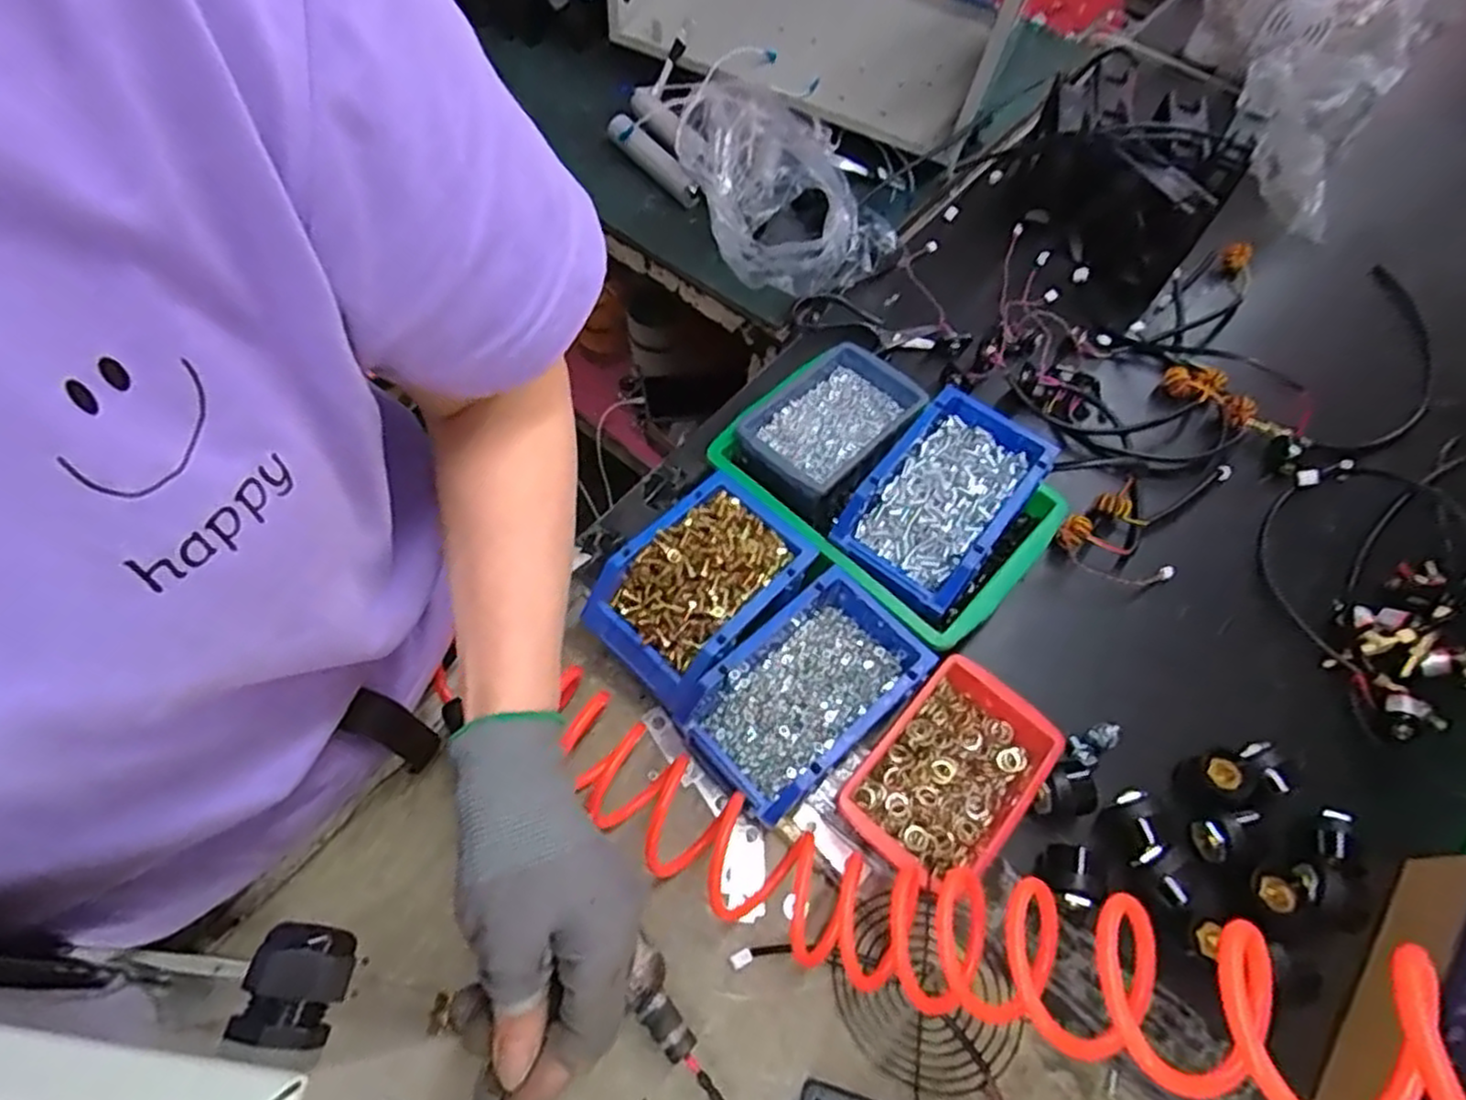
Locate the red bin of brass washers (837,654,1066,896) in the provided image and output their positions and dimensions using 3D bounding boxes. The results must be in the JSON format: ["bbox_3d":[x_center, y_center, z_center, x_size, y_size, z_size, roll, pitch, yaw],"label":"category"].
[{"bbox_3d":[0.149,0.162,0.512,0.103,0.051,0.151,40,66,16],"label":"red bin of brass washers"}]

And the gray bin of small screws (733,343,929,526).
[{"bbox_3d":[0.075,-0.106,0.609,0.107,0.043,0.151,40,65,17],"label":"gray bin of small screws"}]

